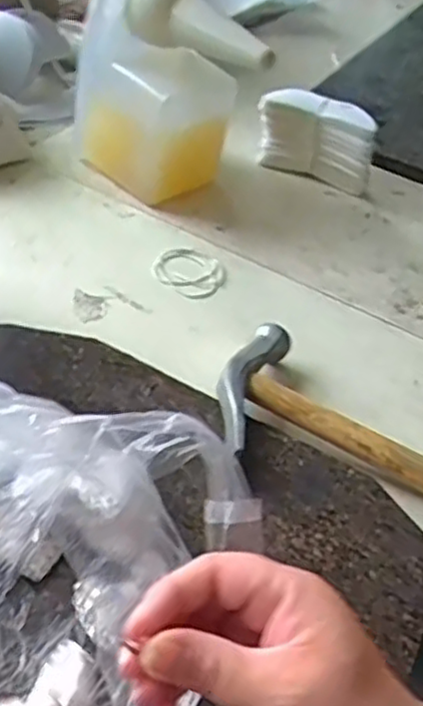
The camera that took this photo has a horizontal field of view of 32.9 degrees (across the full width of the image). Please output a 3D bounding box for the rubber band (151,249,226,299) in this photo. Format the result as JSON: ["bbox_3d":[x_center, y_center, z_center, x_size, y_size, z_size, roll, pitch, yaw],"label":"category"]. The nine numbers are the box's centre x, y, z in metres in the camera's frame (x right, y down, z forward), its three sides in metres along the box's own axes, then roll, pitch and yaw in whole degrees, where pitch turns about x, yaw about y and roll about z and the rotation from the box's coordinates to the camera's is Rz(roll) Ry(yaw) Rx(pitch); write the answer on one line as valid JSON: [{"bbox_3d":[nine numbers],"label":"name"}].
[{"bbox_3d":[-0.017,-0.071,0.614,0.058,0.010,0.059,7,42,-6],"label":"rubber band"}]

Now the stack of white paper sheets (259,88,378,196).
[{"bbox_3d":[0.117,-0.235,0.779,0.133,0.082,0.050,21,41,9],"label":"stack of white paper sheets"}]

